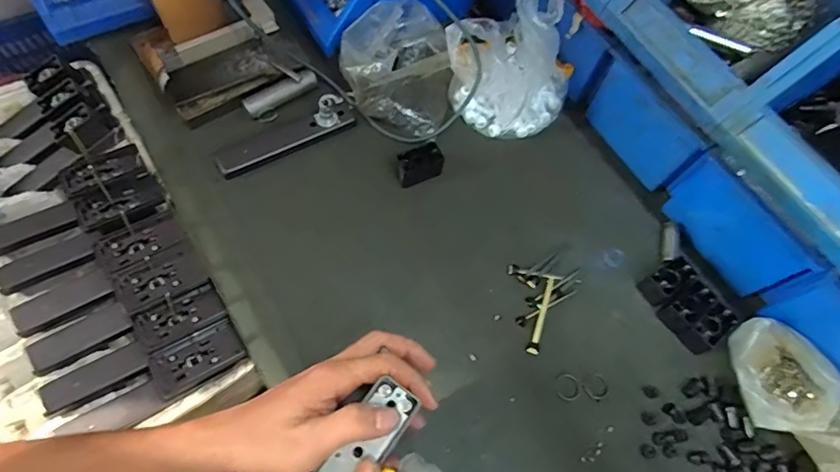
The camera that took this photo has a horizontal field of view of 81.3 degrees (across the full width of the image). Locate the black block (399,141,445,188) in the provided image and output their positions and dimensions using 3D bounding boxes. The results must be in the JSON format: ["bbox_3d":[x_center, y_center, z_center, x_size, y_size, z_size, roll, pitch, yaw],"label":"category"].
[{"bbox_3d":[-0.001,-0.082,0.566,0.052,0.035,0.032,-18,67,-11],"label":"black block"}]

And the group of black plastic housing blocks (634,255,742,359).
[{"bbox_3d":[0.282,0.073,0.518,0.057,0.027,0.090,-27,69,-15],"label":"group of black plastic housing blocks"}]

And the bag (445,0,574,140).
[{"bbox_3d":[0.116,-0.216,0.569,0.148,0.156,0.122,-18,67,-11],"label":"bag"}]

